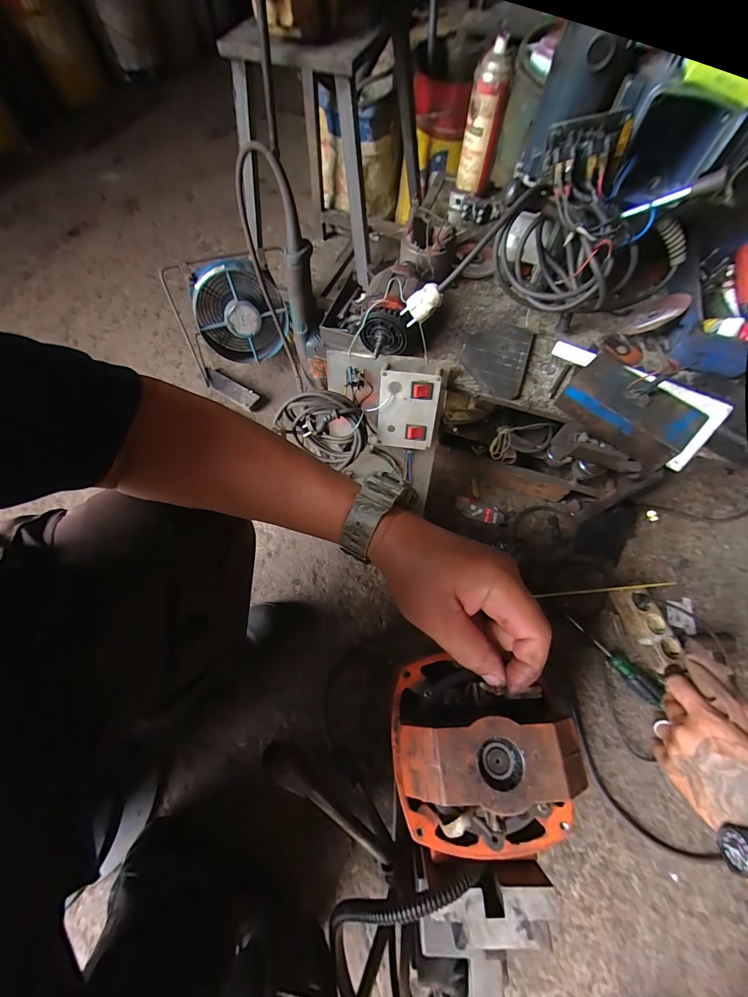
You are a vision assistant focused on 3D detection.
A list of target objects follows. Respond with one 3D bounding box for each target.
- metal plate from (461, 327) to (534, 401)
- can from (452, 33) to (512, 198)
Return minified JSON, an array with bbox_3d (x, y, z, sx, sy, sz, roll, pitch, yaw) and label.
[{"bbox_3d":[0.194,-0.229,0.569,0.099,0.016,0.146,19,68,8],"label":"metal plate"},{"bbox_3d":[0.209,-0.718,0.680,0.071,0.182,0.082,16,67,7],"label":"can"}]

